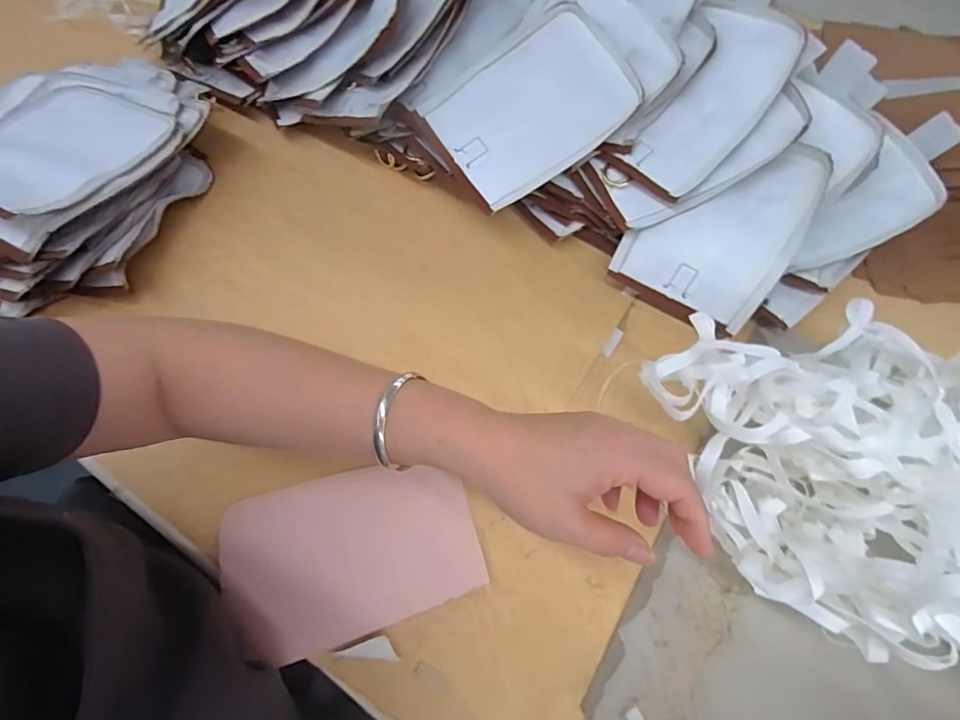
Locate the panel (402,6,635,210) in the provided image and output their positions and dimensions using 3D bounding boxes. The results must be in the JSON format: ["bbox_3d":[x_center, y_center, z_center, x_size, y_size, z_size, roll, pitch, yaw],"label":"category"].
[{"bbox_3d":[0.044,-0.230,0.455,0.175,0.015,0.129,-34,84,4],"label":"panel"}]

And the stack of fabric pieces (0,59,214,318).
[{"bbox_3d":[-0.375,-0.180,0.456,0.179,0.097,0.285,14,64,4],"label":"stack of fabric pieces"}]

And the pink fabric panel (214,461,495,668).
[{"bbox_3d":[-0.092,0.135,0.356,0.171,0.004,0.110,-16,66,-10],"label":"pink fabric panel"}]

